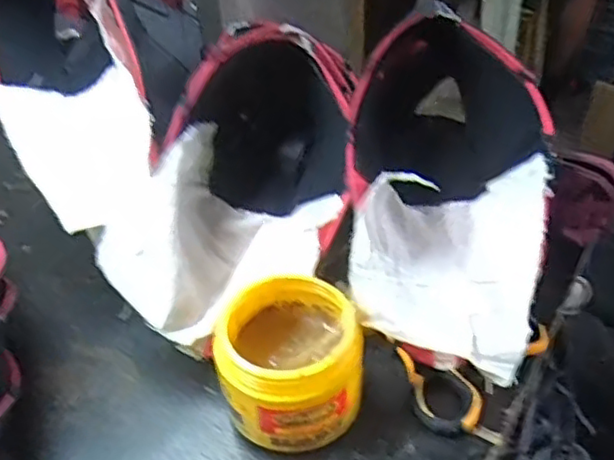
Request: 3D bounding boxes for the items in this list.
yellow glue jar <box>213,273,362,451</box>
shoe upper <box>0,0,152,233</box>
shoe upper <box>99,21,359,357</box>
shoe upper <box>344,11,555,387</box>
[{"bbox_3d":[-0.010,0.091,0.452,0.090,0.088,0.098,-2,42,2],"label":"yellow glue jar"},{"bbox_3d":[-0.208,-0.148,0.538,0.123,0.122,0.316,-19,58,-17],"label":"shoe upper"},{"bbox_3d":[-0.052,-0.064,0.531,0.156,0.138,0.293,7,43,11],"label":"shoe upper"},{"bbox_3d":[0.105,-0.051,0.490,0.139,0.148,0.266,4,43,8],"label":"shoe upper"}]

